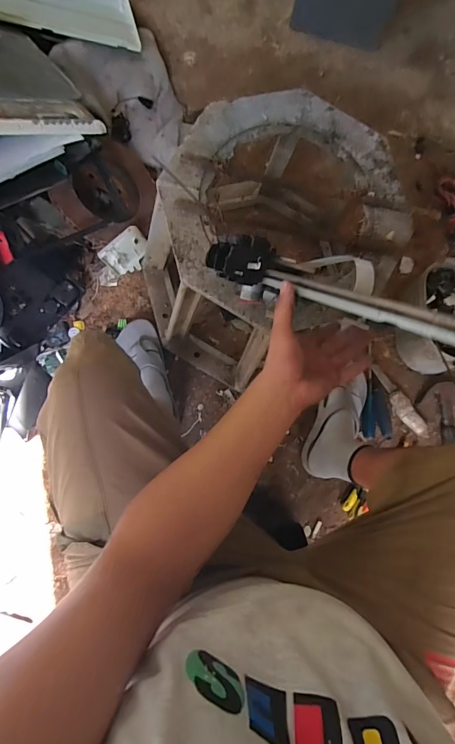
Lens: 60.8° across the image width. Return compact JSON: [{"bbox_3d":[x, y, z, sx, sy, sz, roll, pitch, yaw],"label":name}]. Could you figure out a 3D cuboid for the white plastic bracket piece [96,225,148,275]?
[{"bbox_3d":[-0.232,-0.272,0.891,0.104,0.095,0.016,-41,57,-2],"label":"white plastic bracket piece"}]

